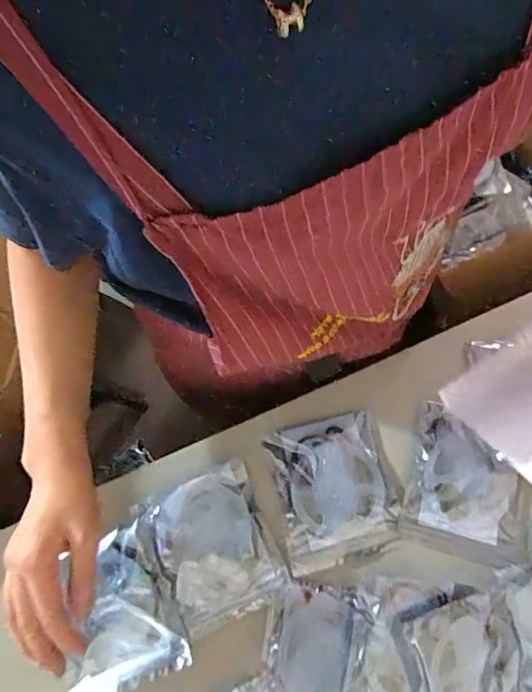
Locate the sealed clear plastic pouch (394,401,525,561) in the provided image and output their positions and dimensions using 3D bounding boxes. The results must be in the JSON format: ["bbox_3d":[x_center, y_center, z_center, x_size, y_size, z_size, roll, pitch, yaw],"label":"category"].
[{"bbox_3d":[0.219,0.150,0.519,0.127,0.008,0.141,16,78,3],"label":"sealed clear plastic pouch"}]

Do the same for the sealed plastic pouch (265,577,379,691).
[{"bbox_3d":[0.045,0.305,0.476,0.092,0.017,0.133,20,79,4],"label":"sealed plastic pouch"}]

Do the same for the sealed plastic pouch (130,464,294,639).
[{"bbox_3d":[-0.056,0.209,0.502,0.120,0.010,0.144,-23,79,-5],"label":"sealed plastic pouch"}]

